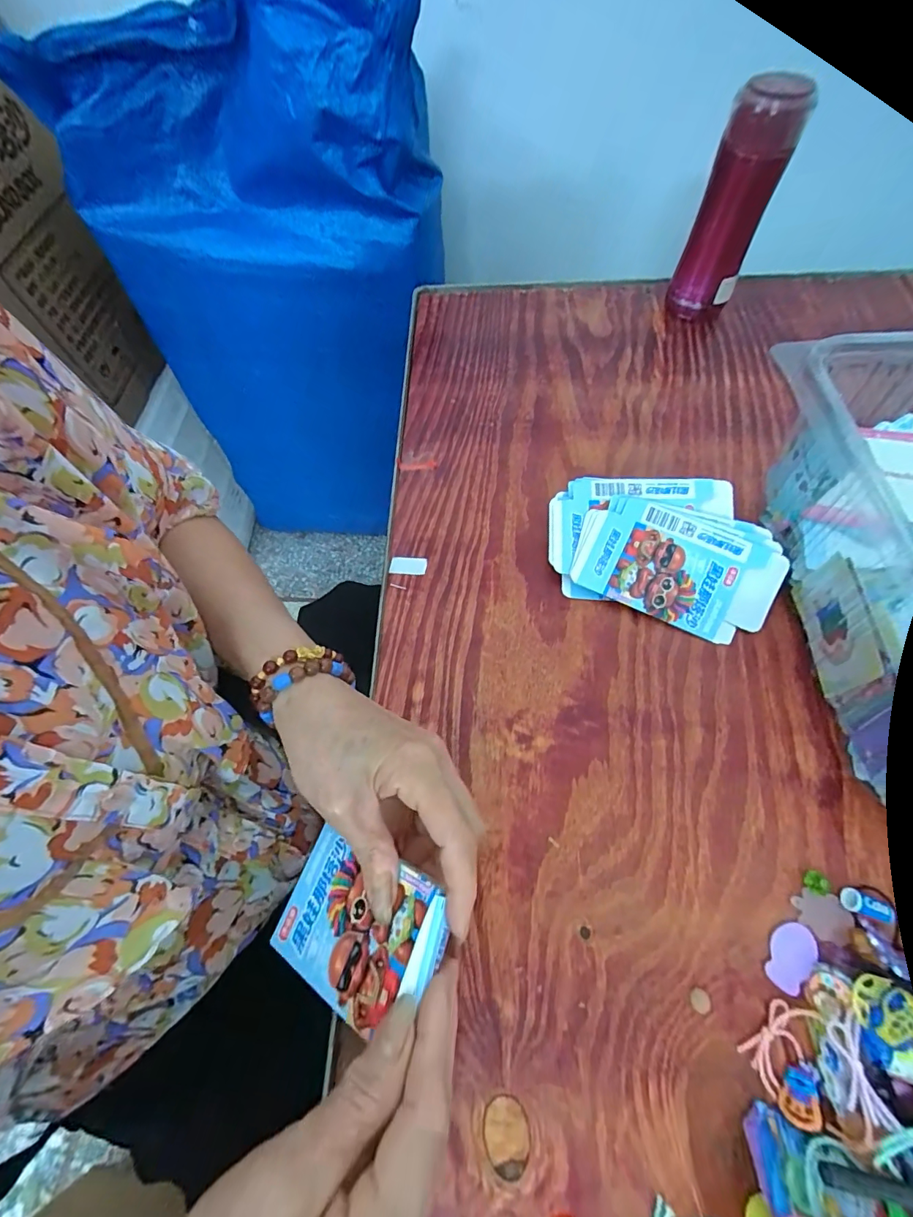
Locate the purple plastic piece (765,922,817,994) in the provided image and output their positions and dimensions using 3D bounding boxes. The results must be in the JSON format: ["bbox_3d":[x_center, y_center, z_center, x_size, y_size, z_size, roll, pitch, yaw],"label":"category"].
[{"bbox_3d":[0.192,0.199,0.258,0.036,0.004,0.021,-41,67,-17],"label":"purple plastic piece"}]

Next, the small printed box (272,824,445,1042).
[{"bbox_3d":[-0.050,0.158,0.226,0.094,0.009,0.063,2,61,38],"label":"small printed box"}]

